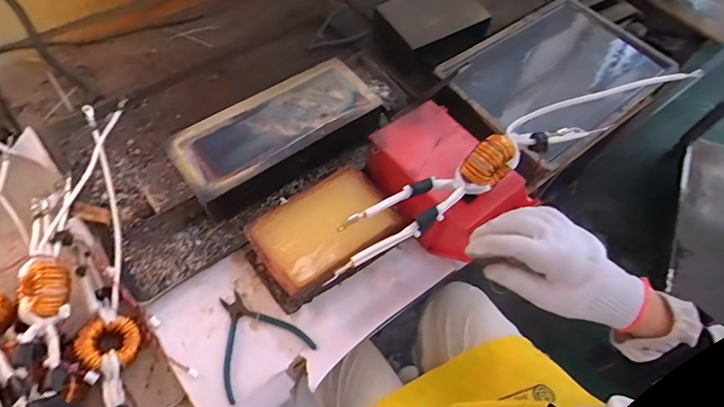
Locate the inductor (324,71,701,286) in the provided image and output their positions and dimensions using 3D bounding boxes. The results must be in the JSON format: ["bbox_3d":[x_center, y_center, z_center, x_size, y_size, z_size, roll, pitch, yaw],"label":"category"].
[{"bbox_3d":[0.195,-0.067,0.527,0.543,0.080,0.064,-27,65,-18],"label":"inductor"}]

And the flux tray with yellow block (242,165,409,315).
[{"bbox_3d":[-0.057,0.052,0.614,0.203,0.068,0.146,-31,67,-20],"label":"flux tray with yellow block"}]

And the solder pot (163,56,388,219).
[{"bbox_3d":[-0.140,-0.115,0.706,0.339,0.097,0.148,-33,68,-21],"label":"solder pot"}]

